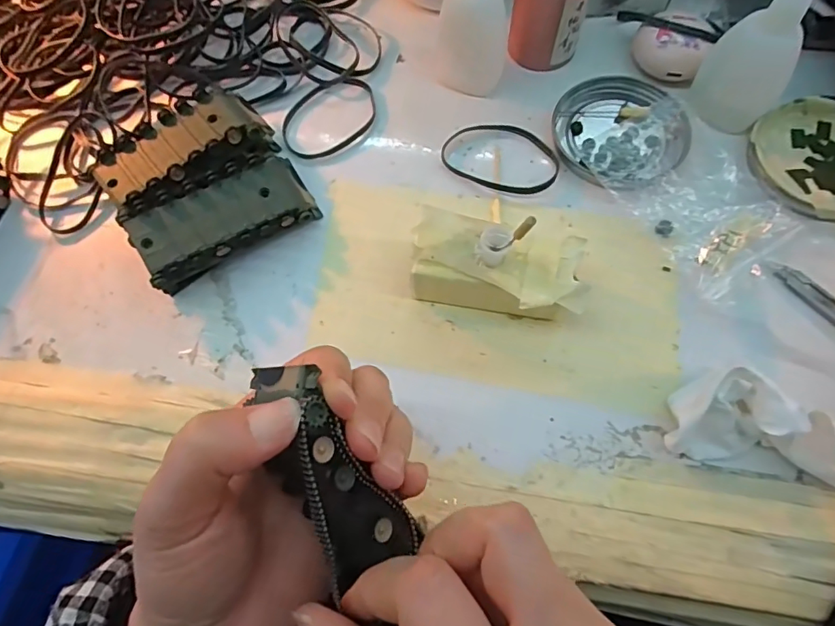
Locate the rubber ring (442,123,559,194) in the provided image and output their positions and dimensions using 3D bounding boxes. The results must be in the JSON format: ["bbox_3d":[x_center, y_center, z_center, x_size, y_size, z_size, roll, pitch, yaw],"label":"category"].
[{"bbox_3d":[0.051,-0.095,0.316,0.070,0.004,0.046,20,69,9],"label":"rubber ring"}]

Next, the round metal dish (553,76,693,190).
[{"bbox_3d":[0.121,-0.110,0.316,0.076,0.009,0.080,0,68,0],"label":"round metal dish"}]

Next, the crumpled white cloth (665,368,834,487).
[{"bbox_3d":[0.157,0.051,0.232,0.081,0.039,0.035,12,68,5],"label":"crumpled white cloth"}]

